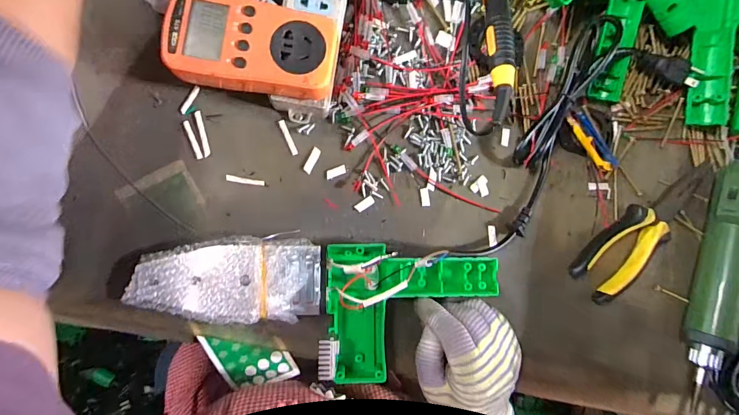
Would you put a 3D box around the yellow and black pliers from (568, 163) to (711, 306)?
[{"bbox_3d":[0.284,0.018,0.395,0.187,0.034,0.048,-40,98,-3],"label":"yellow and black pliers"}]

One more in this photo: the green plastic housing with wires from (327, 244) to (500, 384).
[{"bbox_3d":[0.037,0.095,0.347,0.145,0.027,0.123,0,94,-7],"label":"green plastic housing with wires"}]

